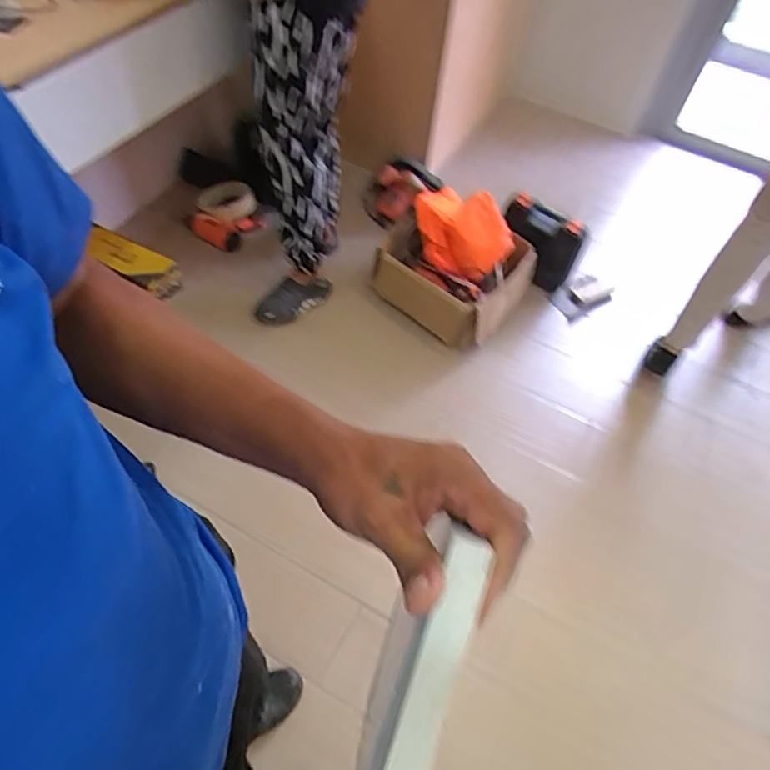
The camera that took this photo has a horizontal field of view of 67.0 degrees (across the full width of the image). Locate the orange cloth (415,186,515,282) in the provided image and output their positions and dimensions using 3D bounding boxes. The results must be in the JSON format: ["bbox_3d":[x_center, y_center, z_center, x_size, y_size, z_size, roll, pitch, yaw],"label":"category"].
[{"bbox_3d":[0.234,-0.495,1.796,0.227,0.148,0.366,-30,63,-24],"label":"orange cloth"}]

